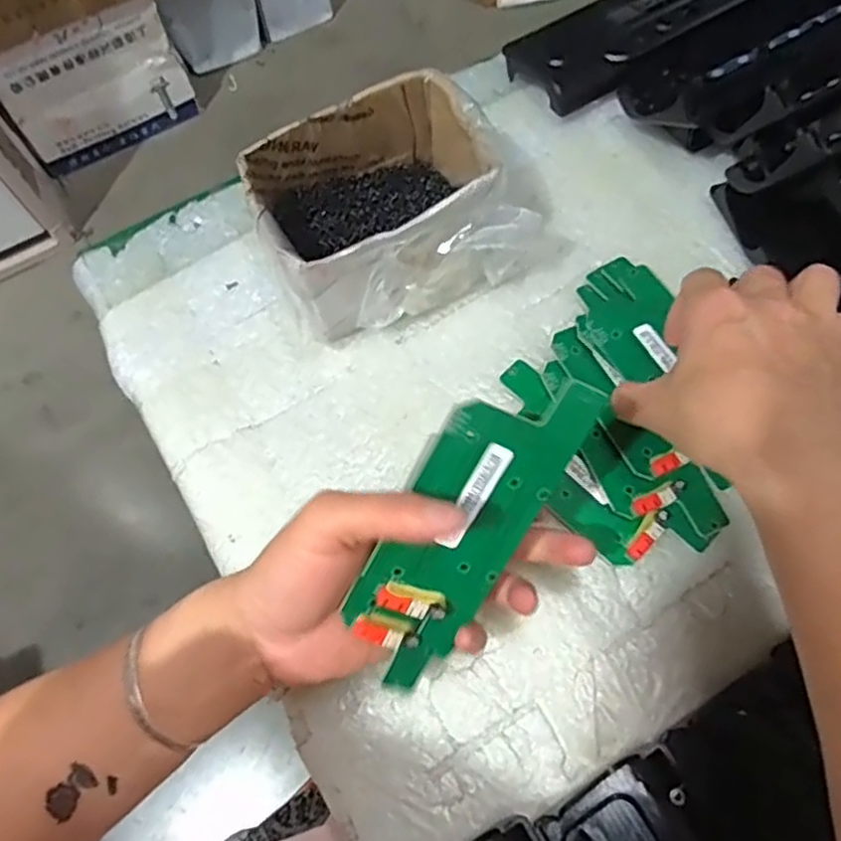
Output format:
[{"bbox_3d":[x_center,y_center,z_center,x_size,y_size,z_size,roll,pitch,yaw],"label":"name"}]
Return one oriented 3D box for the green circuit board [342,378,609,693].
[{"bbox_3d":[0.014,0.048,0.281,0.053,0.007,0.155,23,110,-17],"label":"green circuit board"}]

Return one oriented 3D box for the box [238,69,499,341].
[{"bbox_3d":[-0.021,-0.114,0.383,0.133,0.068,0.102,-26,70,-8],"label":"box"}]

